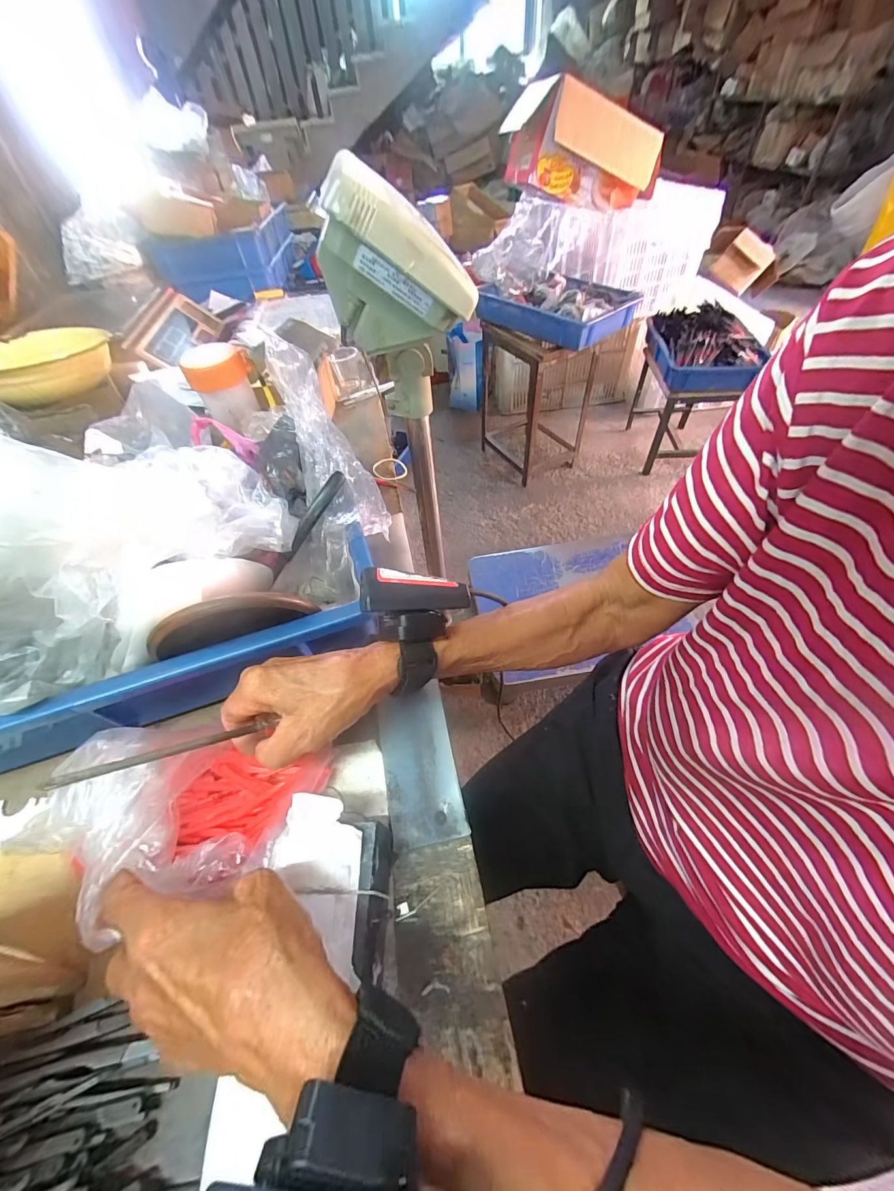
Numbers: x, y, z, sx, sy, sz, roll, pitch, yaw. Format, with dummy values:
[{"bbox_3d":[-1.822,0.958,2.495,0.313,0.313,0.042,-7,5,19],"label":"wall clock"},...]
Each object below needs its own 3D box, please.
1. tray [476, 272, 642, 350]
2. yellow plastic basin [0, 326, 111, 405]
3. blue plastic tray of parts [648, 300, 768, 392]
[{"bbox_3d":[0.311,-0.848,1.215,0.445,0.102,0.273,30,60,26],"label":"tray"},{"bbox_3d":[-0.577,-0.333,0.589,0.147,0.053,0.189,31,60,26],"label":"yellow plastic basin"},{"bbox_3d":[0.801,-0.782,1.298,0.264,0.136,0.405,4,52,8],"label":"blue plastic tray of parts"}]

